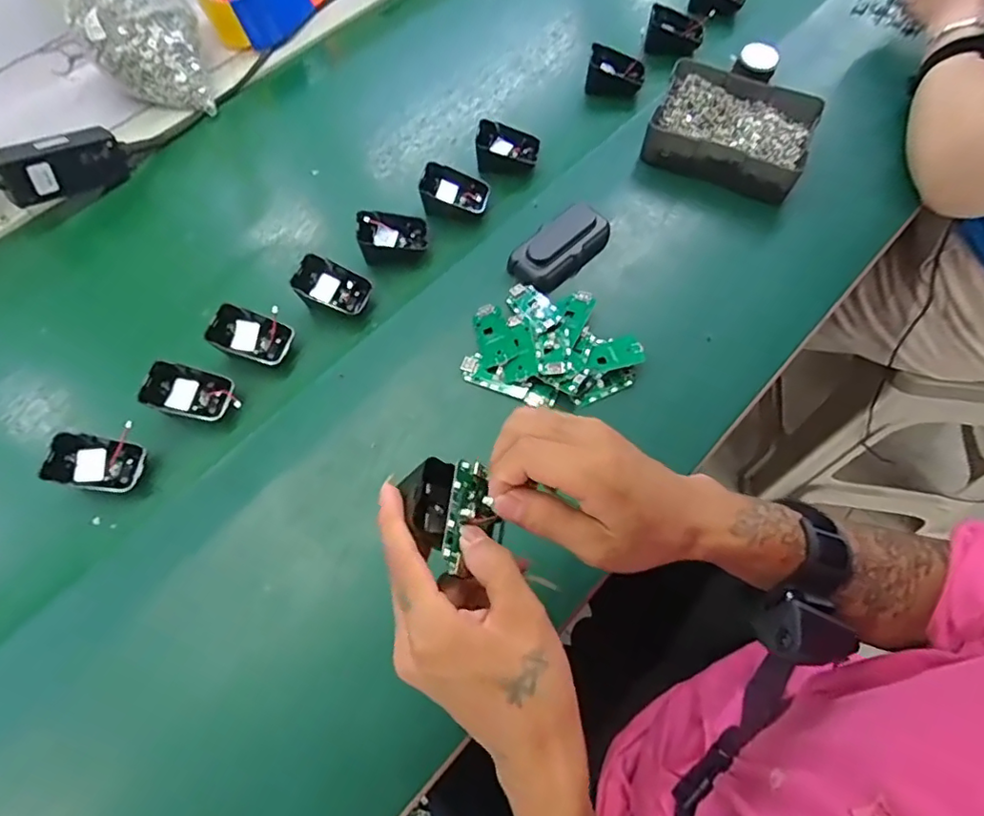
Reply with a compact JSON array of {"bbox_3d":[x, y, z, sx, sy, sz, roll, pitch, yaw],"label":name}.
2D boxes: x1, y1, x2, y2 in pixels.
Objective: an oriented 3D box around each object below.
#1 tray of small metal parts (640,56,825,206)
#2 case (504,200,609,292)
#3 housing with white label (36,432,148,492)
[{"bbox_3d":[0.251,-0.292,0.595,0.155,0.042,0.121,20,67,13],"label":"tray of small metal parts"},{"bbox_3d":[0.067,-0.156,0.549,0.103,0.030,0.051,-42,70,-15],"label":"case"},{"bbox_3d":[-0.326,0.045,0.466,0.066,0.015,0.043,16,69,-19],"label":"housing with white label"}]

